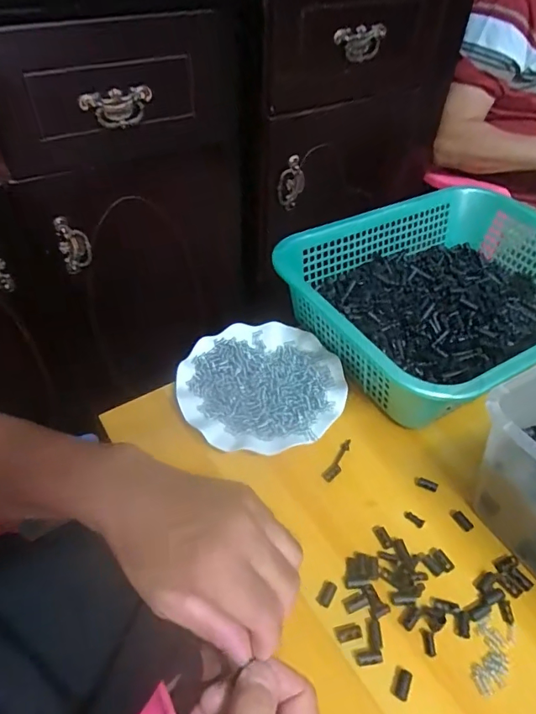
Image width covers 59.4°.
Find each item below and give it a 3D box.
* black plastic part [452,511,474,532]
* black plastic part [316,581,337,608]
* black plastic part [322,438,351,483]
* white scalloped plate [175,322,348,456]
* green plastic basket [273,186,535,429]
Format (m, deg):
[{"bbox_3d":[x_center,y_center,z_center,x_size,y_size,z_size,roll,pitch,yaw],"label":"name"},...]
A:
[{"bbox_3d":[0.181,0.152,0.436,0.011,0.004,0.019,-24,51,-24],"label":"black plastic part"},{"bbox_3d":[0.049,0.195,0.387,0.011,0.004,0.021,24,49,20],"label":"black plastic part"},{"bbox_3d":[0.073,0.106,0.480,0.014,0.004,0.054,27,50,22],"label":"black plastic part"},{"bbox_3d":[-0.007,0.032,0.532,0.180,0.026,0.174,1,46,-2],"label":"white scalloped plate"},{"bbox_3d":[0.236,-0.086,0.596,0.394,0.085,0.297,-25,52,-24],"label":"green plastic basket"}]

